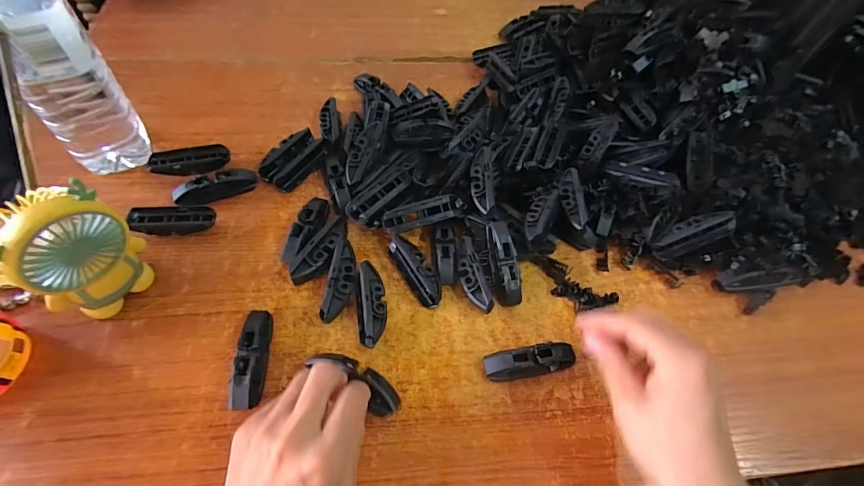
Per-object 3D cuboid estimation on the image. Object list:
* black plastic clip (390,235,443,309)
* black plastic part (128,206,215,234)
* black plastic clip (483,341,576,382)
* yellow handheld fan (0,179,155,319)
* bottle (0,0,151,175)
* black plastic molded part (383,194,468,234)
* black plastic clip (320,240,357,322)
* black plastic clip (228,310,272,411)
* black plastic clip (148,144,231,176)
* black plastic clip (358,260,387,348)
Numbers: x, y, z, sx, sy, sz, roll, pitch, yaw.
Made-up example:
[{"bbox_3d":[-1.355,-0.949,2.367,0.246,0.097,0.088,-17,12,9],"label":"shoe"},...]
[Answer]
[{"bbox_3d":[-0.013,0.023,0.356,0.023,0.020,0.070,-24,61,-19],"label":"black plastic clip"},{"bbox_3d":[-0.227,-0.019,0.361,0.066,0.017,0.023,-3,56,-6],"label":"black plastic part"},{"bbox_3d":[0.075,0.093,0.317,0.069,0.020,0.021,-6,57,-9],"label":"black plastic clip"},{"bbox_3d":[-0.247,0.010,0.287,0.034,0.110,0.065,26,58,13],"label":"yellow handheld fan"},{"bbox_3d":[-0.299,-0.142,0.323,0.064,0.213,0.061,-35,65,-24],"label":"bottle"},{"bbox_3d":[-0.007,-0.028,0.371,0.076,0.013,0.018,-15,59,-14],"label":"black plastic molded part"},{"bbox_3d":[-0.075,0.032,0.342,0.019,0.023,0.072,6,56,0],"label":"black plastic clip"},{"bbox_3d":[-0.132,0.084,0.302,0.018,0.021,0.072,1,56,-4],"label":"black plastic clip"},{"bbox_3d":[-0.237,-0.080,0.402,0.072,0.023,0.017,-10,57,-11],"label":"black plastic clip"},{"bbox_3d":[-0.049,0.048,0.333,0.021,0.025,0.068,-3,56,-7],"label":"black plastic clip"}]

